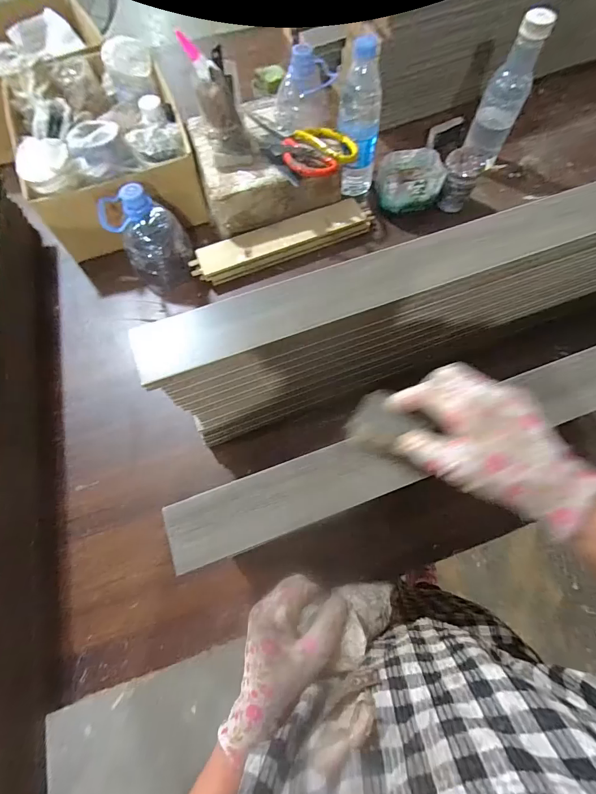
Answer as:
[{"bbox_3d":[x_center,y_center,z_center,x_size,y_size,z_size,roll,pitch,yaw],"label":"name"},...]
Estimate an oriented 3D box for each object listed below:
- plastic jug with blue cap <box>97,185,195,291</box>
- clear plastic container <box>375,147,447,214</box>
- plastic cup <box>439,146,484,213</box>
[{"bbox_3d":[-0.224,-0.247,0.552,0.103,0.135,0.095,-28,71,-10],"label":"plastic jug with blue cap"},{"bbox_3d":[0.191,-0.369,0.629,0.107,0.065,0.090,-3,69,0],"label":"clear plastic container"},{"bbox_3d":[0.272,-0.368,0.618,0.054,0.083,0.052,0,69,1],"label":"plastic cup"}]

